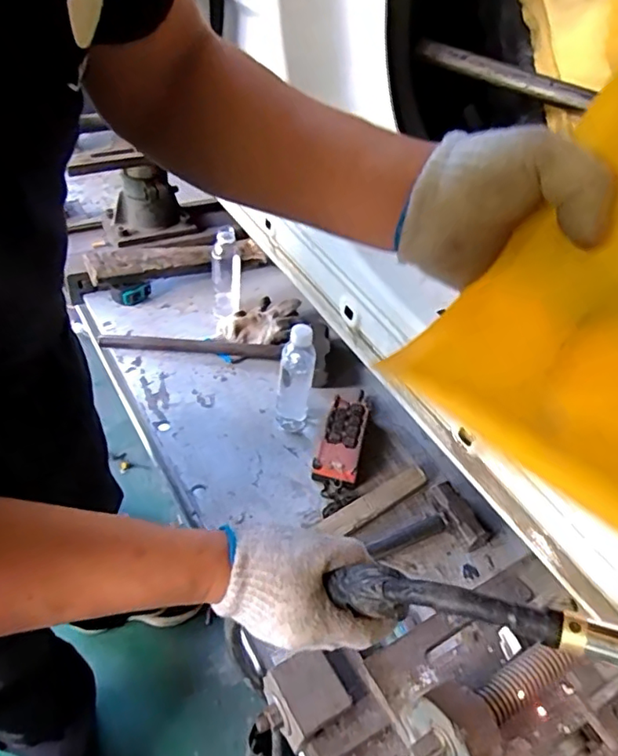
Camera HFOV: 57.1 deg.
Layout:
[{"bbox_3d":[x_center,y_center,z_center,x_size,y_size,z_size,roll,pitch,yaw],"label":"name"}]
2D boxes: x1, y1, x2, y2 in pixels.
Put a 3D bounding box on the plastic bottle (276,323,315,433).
[{"bbox_3d":[-0.021,0.001,0.934,0.056,0.208,0.052,4,44,-3],"label":"plastic bottle"}]

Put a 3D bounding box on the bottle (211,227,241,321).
[{"bbox_3d":[-0.163,-0.199,1.126,0.057,0.195,0.056,-2,45,-10],"label":"bottle"}]

